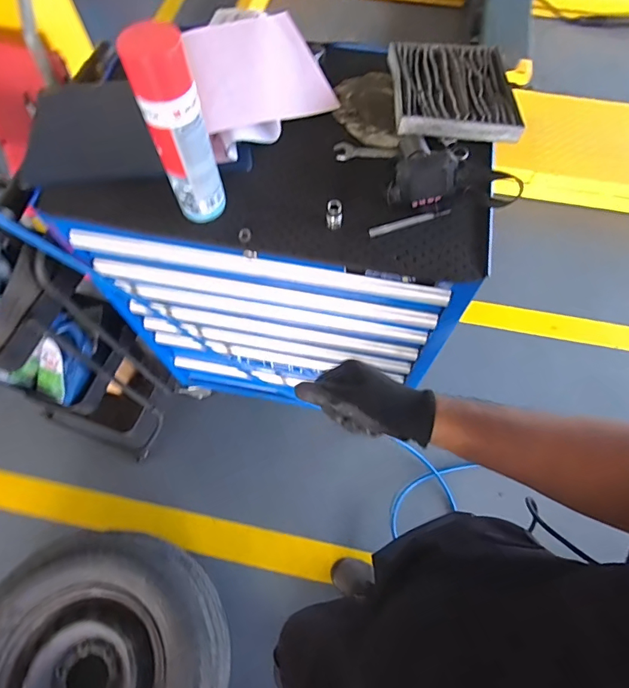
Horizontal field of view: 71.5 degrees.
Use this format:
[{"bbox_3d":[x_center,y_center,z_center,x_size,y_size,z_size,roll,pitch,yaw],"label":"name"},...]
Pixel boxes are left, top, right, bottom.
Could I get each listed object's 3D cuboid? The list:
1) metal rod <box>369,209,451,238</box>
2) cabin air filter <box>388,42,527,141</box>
[{"bbox_3d":[0.137,-0.179,0.632,0.126,0.012,0.018,-21,67,-8],"label":"metal rod"},{"bbox_3d":[0.226,-0.421,0.710,0.189,0.026,0.221,1,66,1],"label":"cabin air filter"}]

